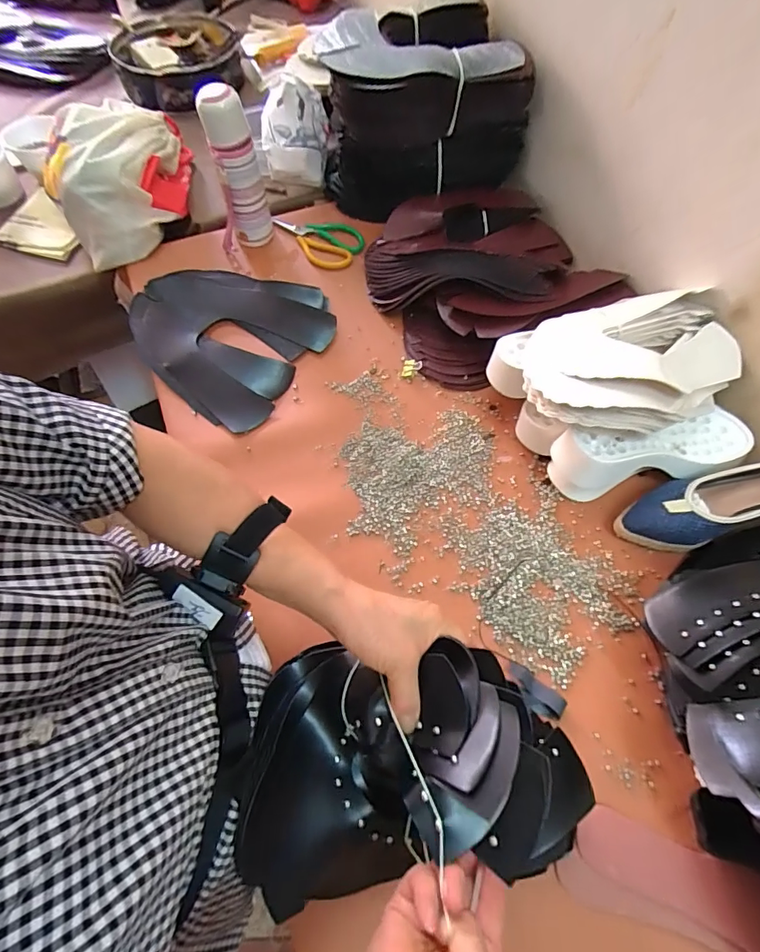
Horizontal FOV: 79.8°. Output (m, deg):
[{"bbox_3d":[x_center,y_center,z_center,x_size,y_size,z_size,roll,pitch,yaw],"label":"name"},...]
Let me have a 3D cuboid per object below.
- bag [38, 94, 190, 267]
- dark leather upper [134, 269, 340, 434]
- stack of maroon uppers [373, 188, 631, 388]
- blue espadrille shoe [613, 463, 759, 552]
[{"bbox_3d":[-0.426,-0.500,0.760,0.234,0.136,0.229,-25,66,-12],"label":"bag"},{"bbox_3d":[-0.238,-0.222,0.685,0.292,0.036,0.249,29,67,14],"label":"dark leather upper"},{"bbox_3d":[0.154,-0.312,0.696,0.304,0.092,0.317,-22,65,-10],"label":"stack of maroon uppers"},{"bbox_3d":[0.393,0.025,0.513,0.232,0.066,0.070,-20,63,16],"label":"blue espadrille shoe"}]

